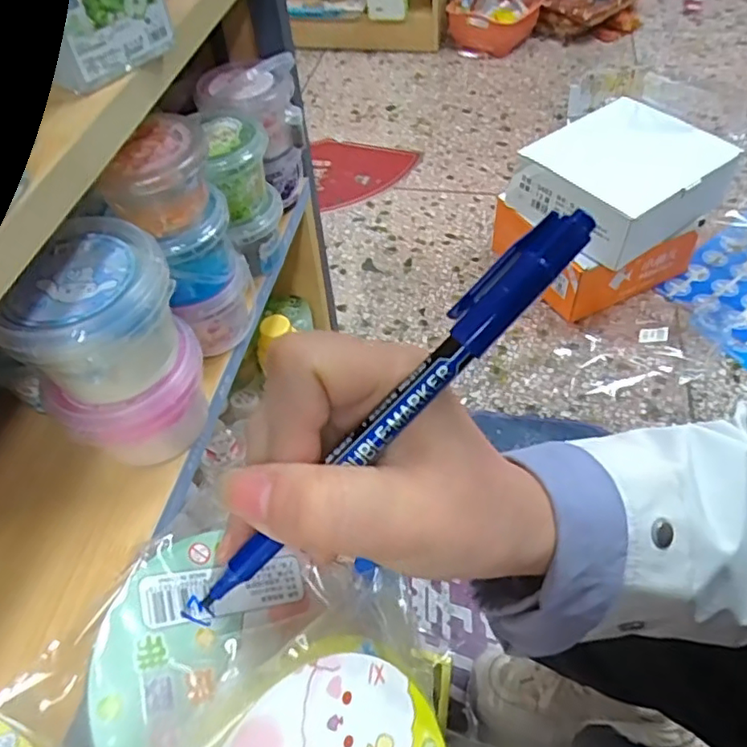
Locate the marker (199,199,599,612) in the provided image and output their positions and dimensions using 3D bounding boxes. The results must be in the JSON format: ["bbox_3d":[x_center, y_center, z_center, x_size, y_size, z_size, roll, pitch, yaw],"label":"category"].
[{"bbox_3d":[0.002,0.013,0.168,0.151,0.008,0.018,-47,57,7],"label":"marker"}]

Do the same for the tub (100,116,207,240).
[{"bbox_3d":[-0.154,-0.141,0.447,0.062,0.062,0.081,4,52,7],"label":"tub"}]

